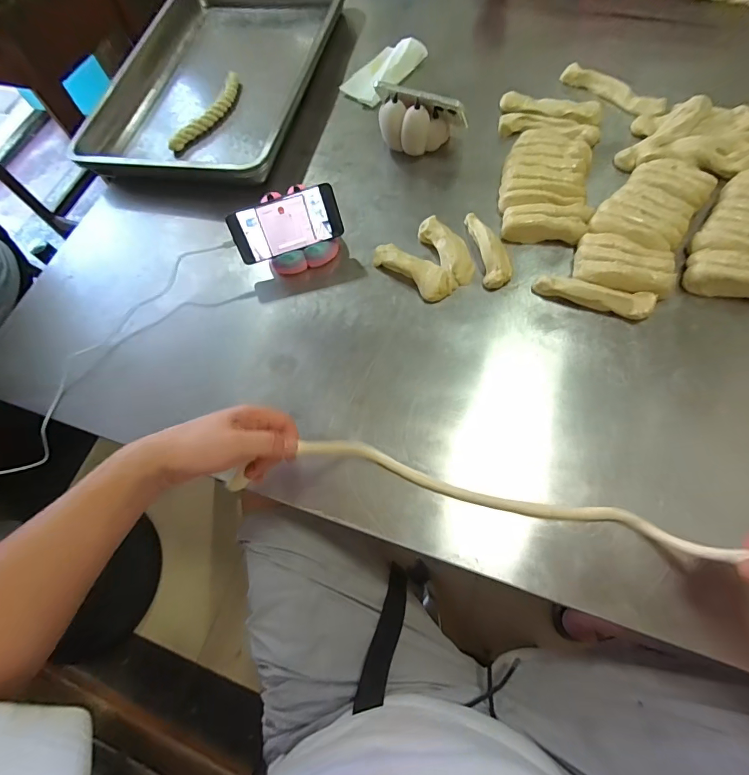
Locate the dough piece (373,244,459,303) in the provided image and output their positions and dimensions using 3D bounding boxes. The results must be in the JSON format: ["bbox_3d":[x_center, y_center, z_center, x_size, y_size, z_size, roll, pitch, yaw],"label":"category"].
[{"bbox_3d":[0.058,-0.178,0.600,0.133,0.034,0.048,40,77,19],"label":"dough piece"}]

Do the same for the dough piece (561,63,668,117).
[{"bbox_3d":[0.420,-0.526,0.705,0.188,0.028,0.034,35,76,18],"label":"dough piece"}]

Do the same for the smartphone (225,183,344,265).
[{"bbox_3d":[-0.134,-0.260,0.636,0.185,0.011,0.081,-28,102,-20],"label":"smartphone"}]

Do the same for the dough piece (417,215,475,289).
[{"bbox_3d":[0.113,-0.209,0.611,0.047,0.035,0.126,-21,67,-2],"label":"dough piece"}]

